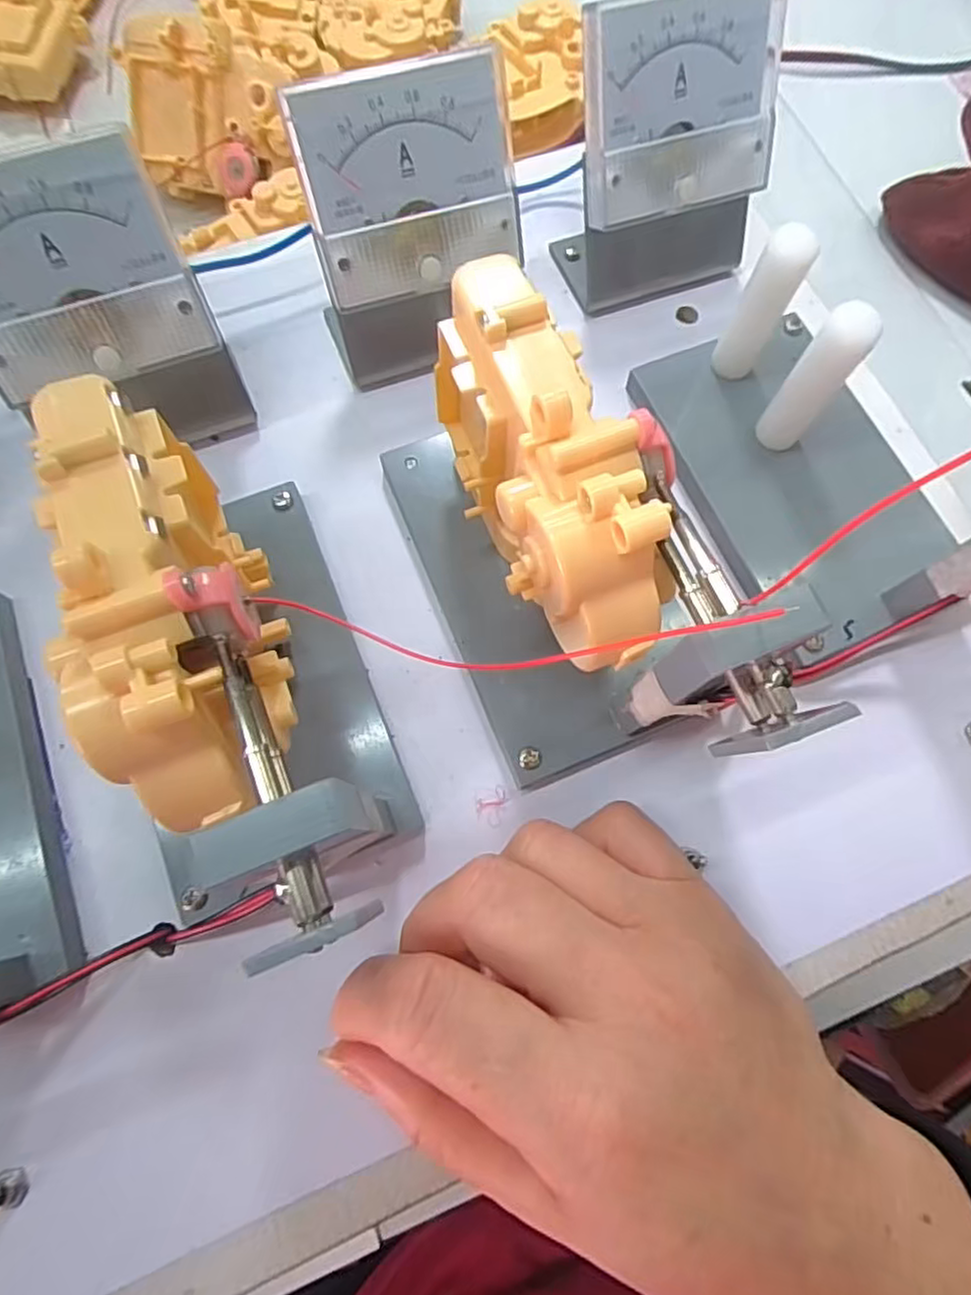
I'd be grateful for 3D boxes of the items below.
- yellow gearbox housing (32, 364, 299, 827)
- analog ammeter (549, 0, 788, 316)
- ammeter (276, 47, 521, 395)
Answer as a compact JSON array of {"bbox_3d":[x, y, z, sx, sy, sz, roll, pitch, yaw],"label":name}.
[{"bbox_3d":[-0.071,-0.005,0.159,0.035,0.085,0.094,-22,75,-7],"label":"yellow gearbox housing"},{"bbox_3d":[0.063,-0.163,0.217,0.068,0.076,0.044,-14,74,-5],"label":"analog ammeter"},{"bbox_3d":[-0.022,-0.132,0.205,0.066,0.073,0.040,-18,74,-7],"label":"ammeter"}]

